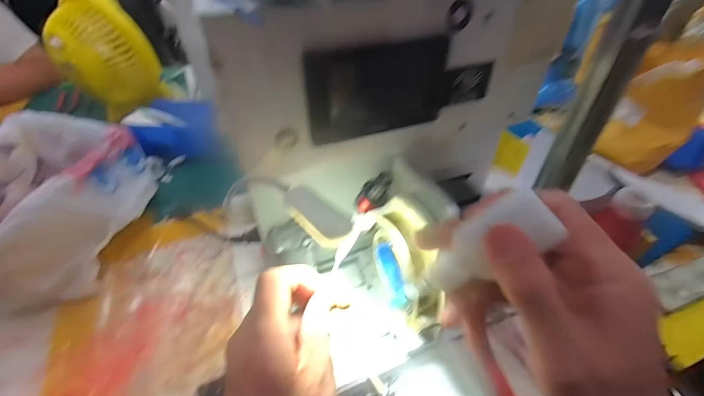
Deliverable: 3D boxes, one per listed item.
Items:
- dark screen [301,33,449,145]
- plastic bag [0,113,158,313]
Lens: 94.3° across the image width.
[{"bbox_3d":[0.027,-0.098,0.299,0.137,0.077,0.011,-15,44,-16],"label":"dark screen"},{"bbox_3d":[-0.455,-0.002,0.490,0.236,0.134,0.298,2,42,2],"label":"plastic bag"}]

